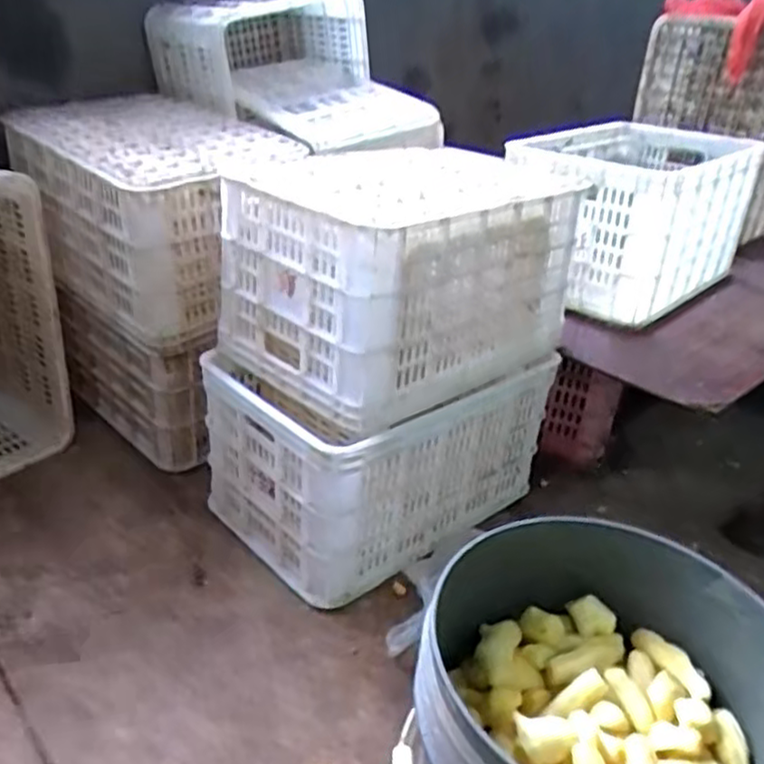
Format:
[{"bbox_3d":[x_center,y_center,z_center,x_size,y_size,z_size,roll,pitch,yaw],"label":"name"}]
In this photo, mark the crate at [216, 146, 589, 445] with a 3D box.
[{"bbox_3d":[0.049,-0.178,1.148,0.350,0.291,0.522,25,31,36],"label":"crate"}]

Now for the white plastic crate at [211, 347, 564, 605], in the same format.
[{"bbox_3d":[-0.003,0.095,1.215,0.492,0.284,0.322,-19,37,-38],"label":"white plastic crate"}]

